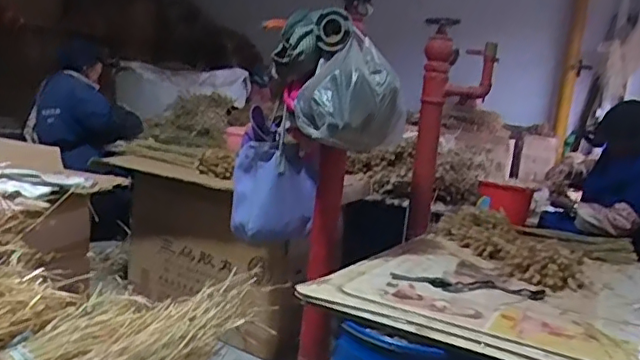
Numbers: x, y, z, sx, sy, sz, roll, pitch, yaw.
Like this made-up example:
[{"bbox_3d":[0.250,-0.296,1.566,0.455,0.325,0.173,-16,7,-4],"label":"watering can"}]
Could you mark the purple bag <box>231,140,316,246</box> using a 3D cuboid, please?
[{"bbox_3d":[-0.131,0.041,1.652,0.232,0.257,0.124,6,10,-1],"label":"purple bag"}]

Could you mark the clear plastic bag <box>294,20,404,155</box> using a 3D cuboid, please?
[{"bbox_3d":[0.086,-0.213,1.480,0.282,0.257,0.194,7,10,2],"label":"clear plastic bag"}]

